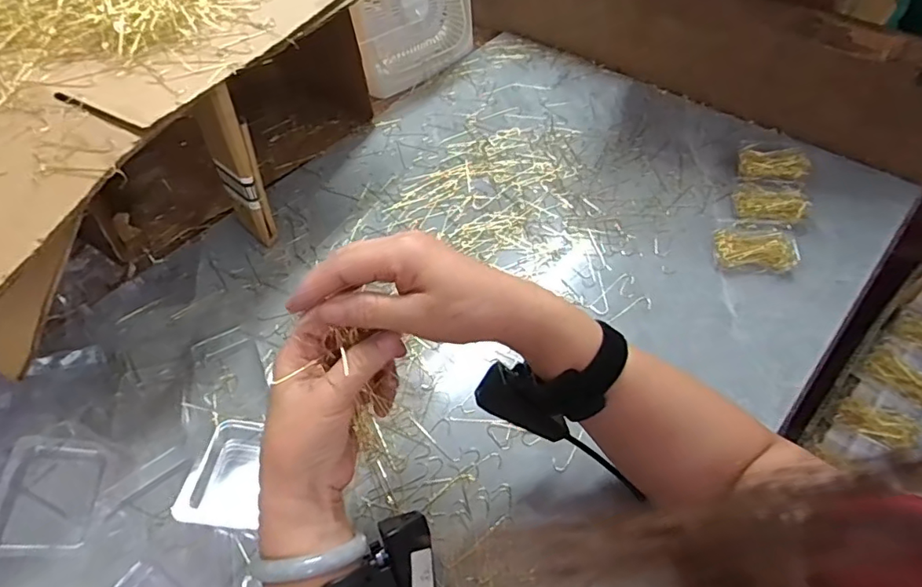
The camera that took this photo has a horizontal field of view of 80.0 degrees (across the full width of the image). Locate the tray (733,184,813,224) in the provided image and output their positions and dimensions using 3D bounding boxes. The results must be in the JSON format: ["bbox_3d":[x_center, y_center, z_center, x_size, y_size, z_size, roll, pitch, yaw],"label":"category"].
[{"bbox_3d":[0.340,-0.101,0.600,0.078,0.012,0.055,2,53,7],"label":"tray"}]

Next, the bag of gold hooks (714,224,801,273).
[{"bbox_3d":[0.302,-0.048,0.565,0.078,0.017,0.056,4,53,8],"label":"bag of gold hooks"}]

